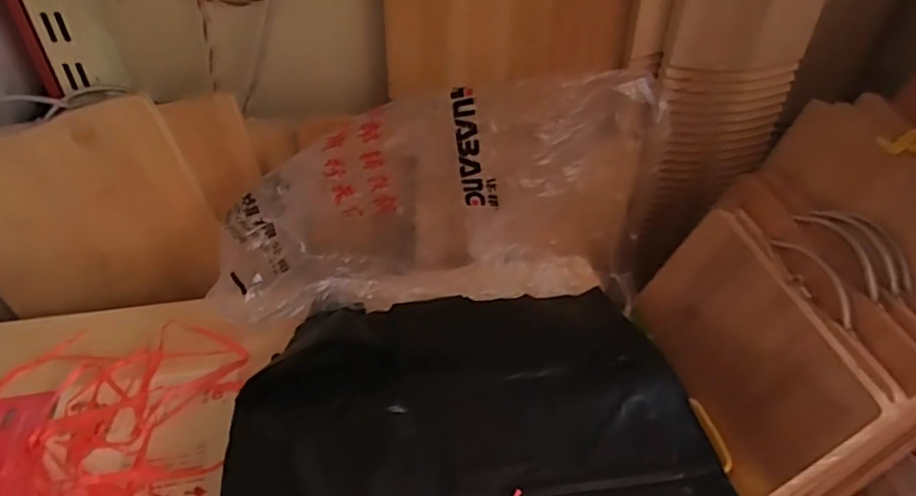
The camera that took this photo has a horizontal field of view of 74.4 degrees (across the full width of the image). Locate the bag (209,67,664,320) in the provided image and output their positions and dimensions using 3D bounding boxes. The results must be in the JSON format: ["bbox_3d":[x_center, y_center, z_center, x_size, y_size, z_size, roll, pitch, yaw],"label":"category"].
[{"bbox_3d":[-0.022,-0.049,0.613,0.421,0.234,0.137,-3,43,-8],"label":"bag"}]

